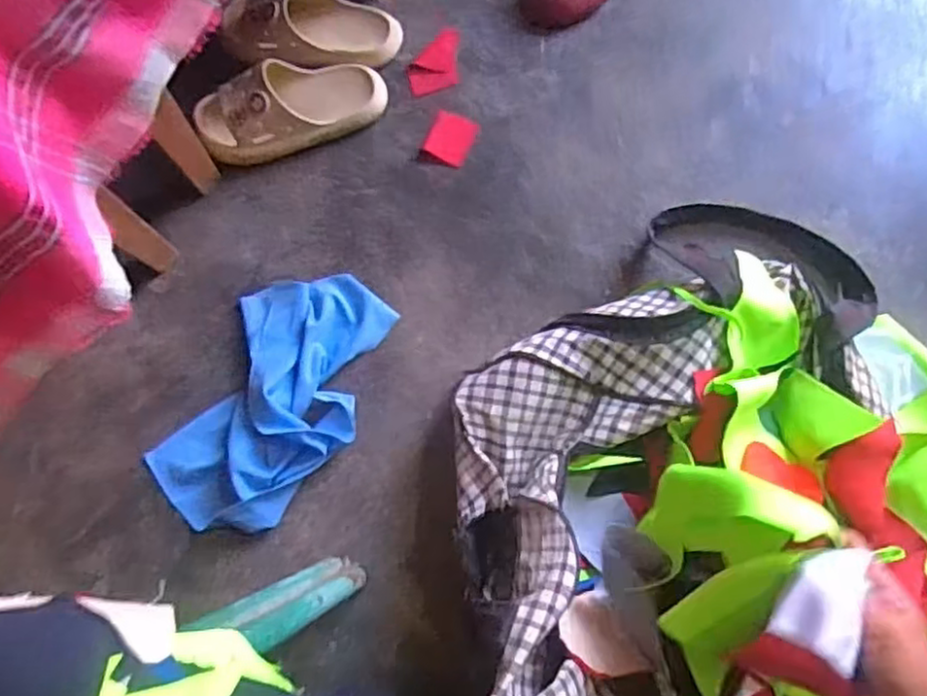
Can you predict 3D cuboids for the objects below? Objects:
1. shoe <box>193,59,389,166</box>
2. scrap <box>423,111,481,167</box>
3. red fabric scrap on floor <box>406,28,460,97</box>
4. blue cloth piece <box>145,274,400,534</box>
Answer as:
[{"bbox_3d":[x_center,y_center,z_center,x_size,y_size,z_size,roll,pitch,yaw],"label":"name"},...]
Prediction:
[{"bbox_3d":[-0.197,-0.276,0.797,0.214,0.063,0.086,-14,74,-2],"label":"shoe"},{"bbox_3d":[-0.015,-0.242,0.799,0.054,0.005,0.058,27,77,9],"label":"scrap"},{"bbox_3d":[-0.036,-0.344,0.828,0.059,0.006,0.092,1,74,2],"label":"red fabric scrap on floor"},{"bbox_3d":[-0.190,0.048,0.708,0.170,0.032,0.288,25,77,9],"label":"blue cloth piece"}]

